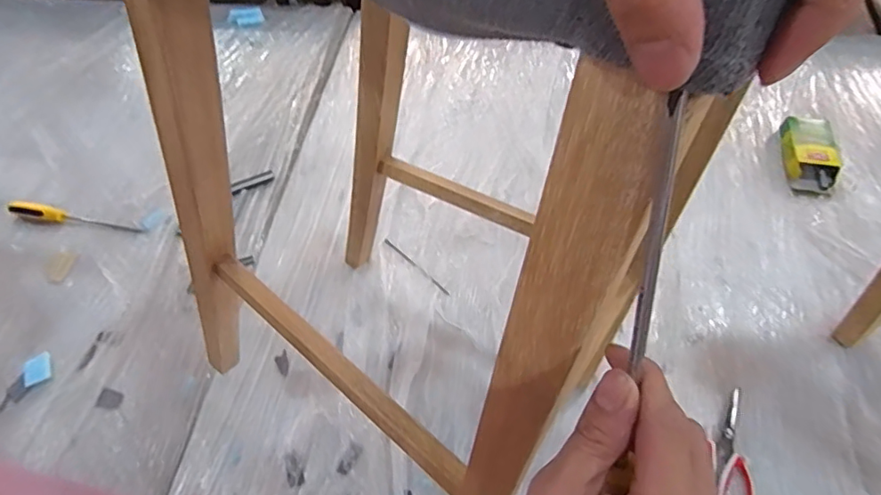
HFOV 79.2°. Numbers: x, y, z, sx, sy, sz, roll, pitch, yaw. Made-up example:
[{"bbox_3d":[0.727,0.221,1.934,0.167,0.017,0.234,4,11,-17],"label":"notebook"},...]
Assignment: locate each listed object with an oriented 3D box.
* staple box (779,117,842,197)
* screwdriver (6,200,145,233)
[{"bbox_3d":[0.670,-0.169,0.962,0.089,0.034,0.154,3,60,6],"label":"staple box"},{"bbox_3d":[-0.690,-0.059,1.008,0.271,0.025,0.029,6,60,8],"label":"screwdriver"}]

